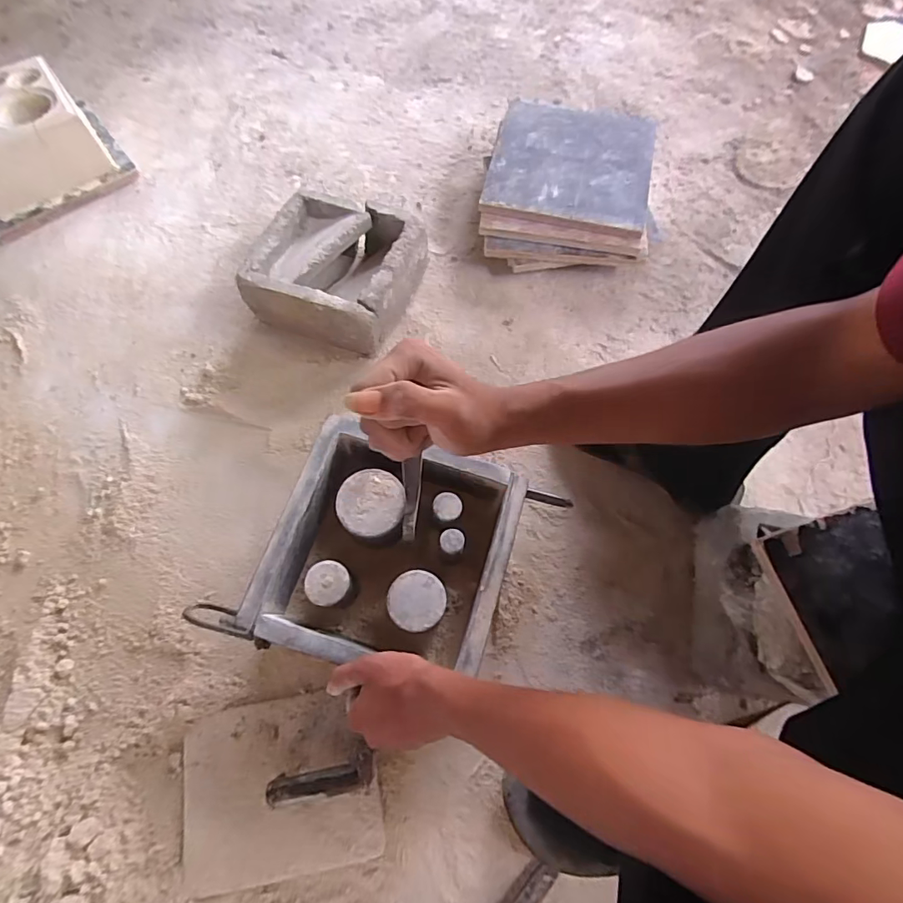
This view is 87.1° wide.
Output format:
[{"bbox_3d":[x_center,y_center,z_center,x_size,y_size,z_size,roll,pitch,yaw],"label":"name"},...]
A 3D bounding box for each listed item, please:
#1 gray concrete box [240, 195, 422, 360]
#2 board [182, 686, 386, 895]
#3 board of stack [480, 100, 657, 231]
[{"bbox_3d":[-0.167,-0.264,0.709,0.197,0.101,0.199,22,70,6],"label":"gray concrete box"},{"bbox_3d":[-0.181,0.350,0.488,0.200,0.062,0.165,-10,70,-6],"label":"board"},{"bbox_3d":[0.195,-0.469,0.762,0.251,0.013,0.249,13,69,2],"label":"board of stack"}]

